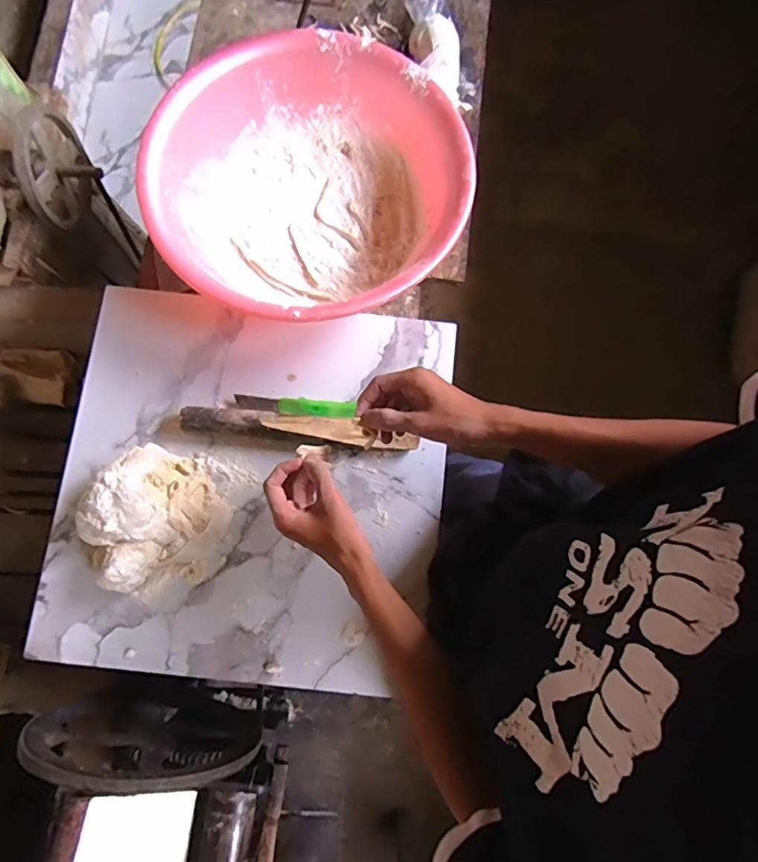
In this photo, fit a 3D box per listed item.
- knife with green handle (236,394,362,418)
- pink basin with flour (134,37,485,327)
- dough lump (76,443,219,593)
[{"bbox_3d":[-0.110,-0.033,0.666,0.154,0.021,0.027,5,77,0],"label":"knife with green handle"},{"bbox_3d":[-0.087,-0.320,0.686,0.393,0.121,0.391,0,77,0],"label":"pink basin with flour"},{"bbox_3d":[-0.289,0.098,0.609,0.156,0.059,0.122,-42,80,-9],"label":"dough lump"}]

